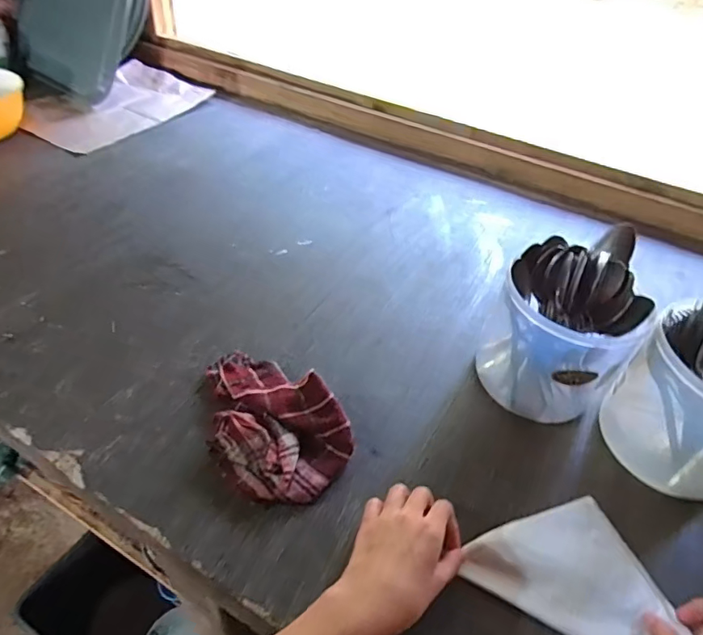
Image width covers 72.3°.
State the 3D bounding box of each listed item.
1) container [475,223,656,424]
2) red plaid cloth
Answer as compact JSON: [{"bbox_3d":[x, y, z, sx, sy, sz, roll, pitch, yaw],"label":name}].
[{"bbox_3d":[0.220,0.010,0.509,0.127,0.159,0.147,10,45,4],"label":"container"},{"bbox_3d":[-0.085,0.098,0.471,0.177,0.042,0.111,35,51,25],"label":"red plaid cloth"}]

